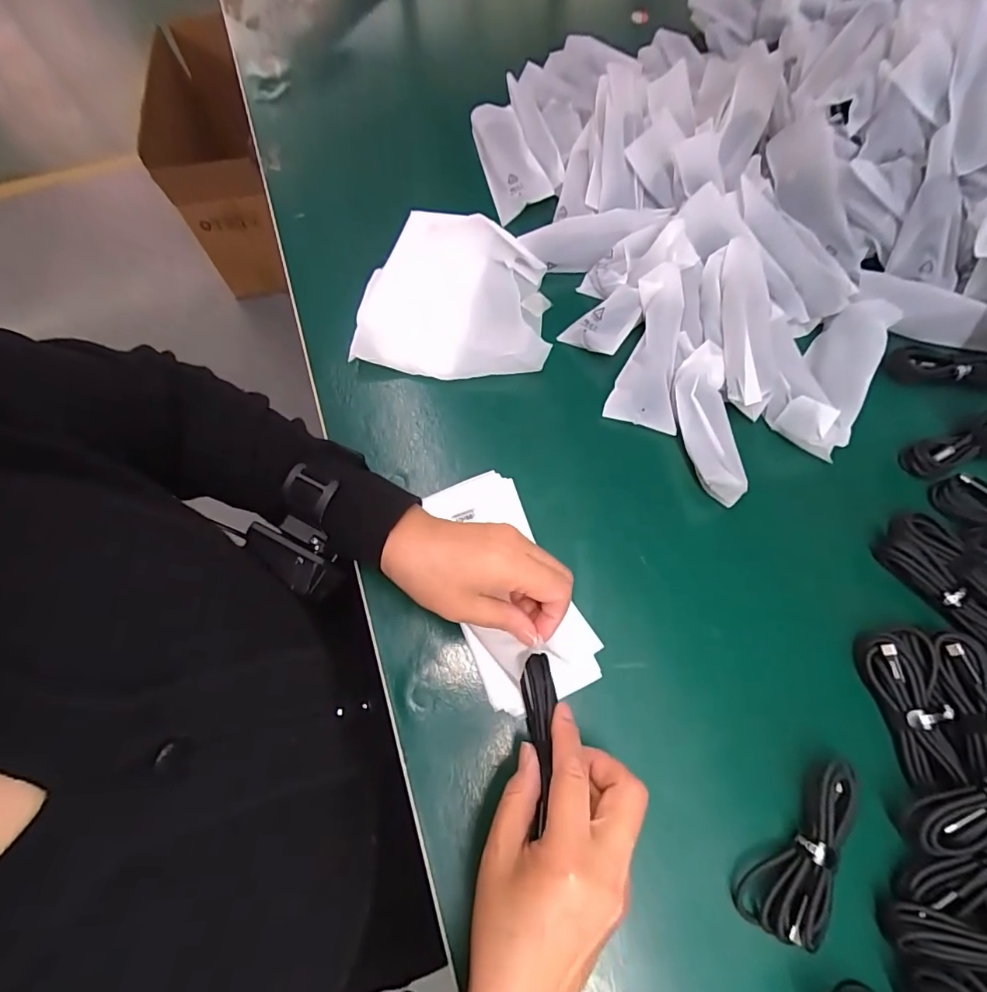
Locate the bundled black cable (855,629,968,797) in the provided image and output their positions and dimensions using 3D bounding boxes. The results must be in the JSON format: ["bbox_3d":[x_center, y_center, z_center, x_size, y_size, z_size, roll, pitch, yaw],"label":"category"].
[{"bbox_3d":[0.291,0.144,0.342,0.041,0.021,0.098,-11,69,-3],"label":"bundled black cable"}]

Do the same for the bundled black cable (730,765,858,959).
[{"bbox_3d":[0.200,0.224,0.318,0.038,0.025,0.110,35,73,13],"label":"bundled black cable"}]

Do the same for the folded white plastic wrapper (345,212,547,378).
[{"bbox_3d":[-0.033,-0.195,0.490,0.171,0.047,0.180,7,69,4],"label":"folded white plastic wrapper"}]

